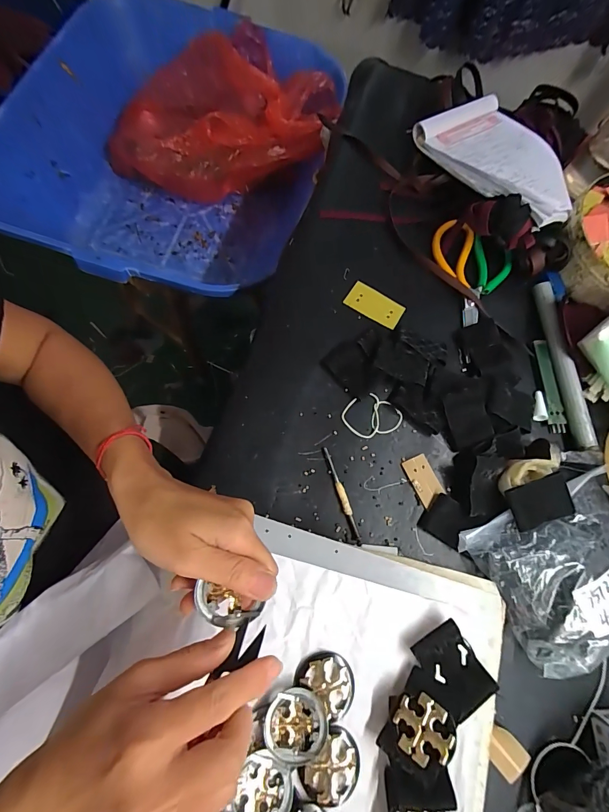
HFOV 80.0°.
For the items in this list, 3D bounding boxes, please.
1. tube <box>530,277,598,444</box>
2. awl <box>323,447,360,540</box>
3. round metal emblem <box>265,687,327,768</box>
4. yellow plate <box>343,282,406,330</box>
[{"bbox_3d":[0.298,-0.053,0.418,0.020,0.016,0.199,-1,73,-5],"label":"tube"},{"bbox_3d":[0.037,0.086,0.364,0.008,0.005,0.093,-15,75,-9],"label":"awl"},{"bbox_3d":[-0.006,0.231,0.263,0.044,0.008,0.044,1,73,-4],"label":"round metal emblem"},{"bbox_3d":[0.084,-0.119,0.432,0.066,0.005,0.034,30,78,2],"label":"yellow plate"}]

